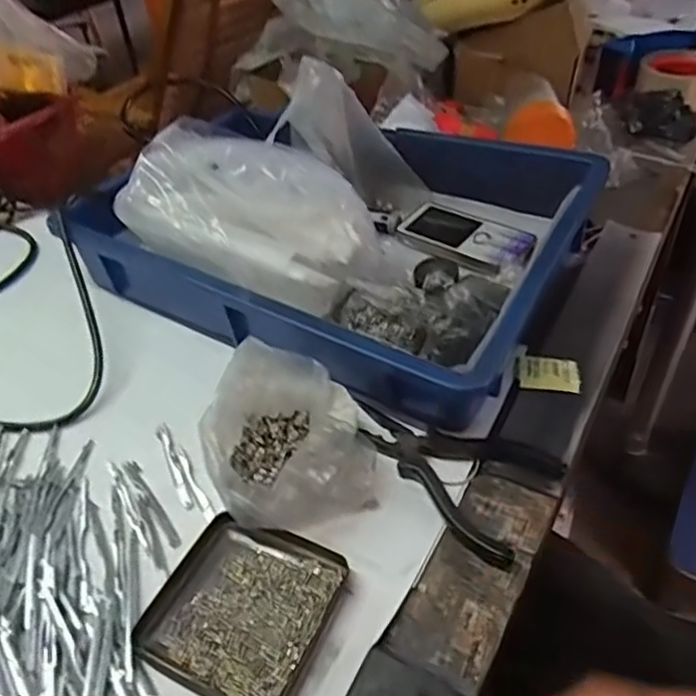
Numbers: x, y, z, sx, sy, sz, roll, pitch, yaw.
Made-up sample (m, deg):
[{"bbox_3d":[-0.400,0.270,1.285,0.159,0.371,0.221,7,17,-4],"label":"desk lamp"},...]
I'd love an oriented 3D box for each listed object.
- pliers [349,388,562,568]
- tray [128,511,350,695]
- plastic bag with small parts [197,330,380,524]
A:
[{"bbox_3d":[0.055,0.072,0.430,0.154,0.012,0.078,25,49,31],"label":"pliers"},{"bbox_3d":[-0.063,0.147,0.368,0.098,0.011,0.095,14,44,22],"label":"tray"},{"bbox_3d":[-0.041,0.057,0.425,0.103,0.063,0.113,-10,40,-5],"label":"plastic bag with small parts"}]

